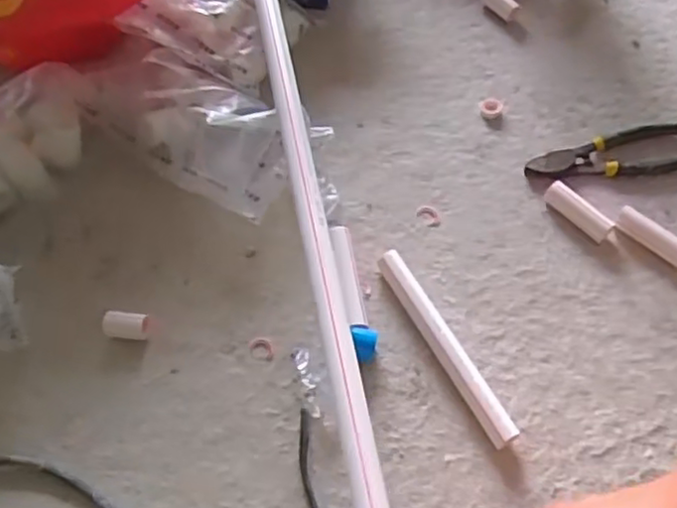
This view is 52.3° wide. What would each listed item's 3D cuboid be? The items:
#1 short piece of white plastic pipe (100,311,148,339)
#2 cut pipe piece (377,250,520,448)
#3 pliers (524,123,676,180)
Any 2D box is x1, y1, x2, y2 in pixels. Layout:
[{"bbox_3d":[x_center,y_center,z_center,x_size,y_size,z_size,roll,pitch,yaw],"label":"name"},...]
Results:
[{"bbox_3d":[-0.170,0.056,0.549,0.038,0.020,0.020,6,58,6],"label":"short piece of white plastic pipe"},{"bbox_3d":[0.081,0.067,0.520,0.024,0.023,0.166,-26,60,-14],"label":"cut pipe piece"},{"bbox_3d":[0.250,-0.088,0.628,0.157,0.010,0.054,-11,58,-5],"label":"pliers"}]

